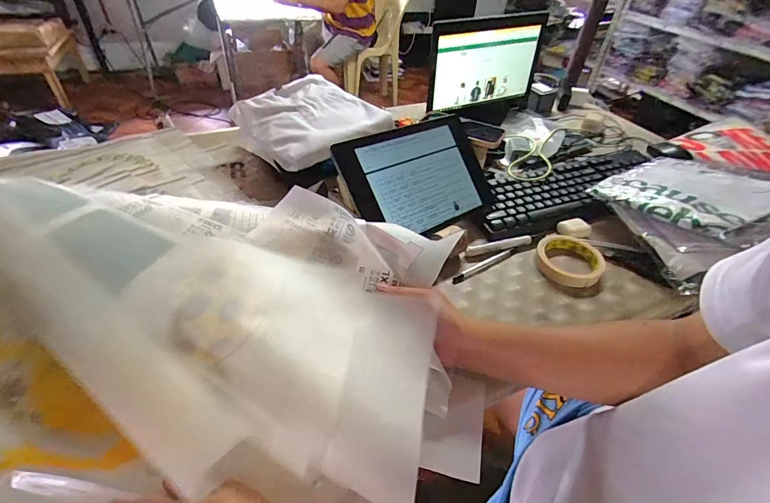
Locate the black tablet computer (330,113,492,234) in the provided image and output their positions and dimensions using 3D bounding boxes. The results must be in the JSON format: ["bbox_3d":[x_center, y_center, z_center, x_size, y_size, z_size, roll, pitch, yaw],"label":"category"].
[{"bbox_3d":[0.057,-0.114,0.569,0.256,0.012,0.162,-26,92,-33],"label":"black tablet computer"}]

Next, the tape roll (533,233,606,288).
[{"bbox_3d":[0.280,0.009,0.575,0.095,0.023,0.100,2,43,-2],"label":"tape roll"}]

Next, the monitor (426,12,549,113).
[{"bbox_3d":[0.230,-0.424,0.853,0.303,0.186,0.023,-18,47,-22],"label":"monitor"}]

